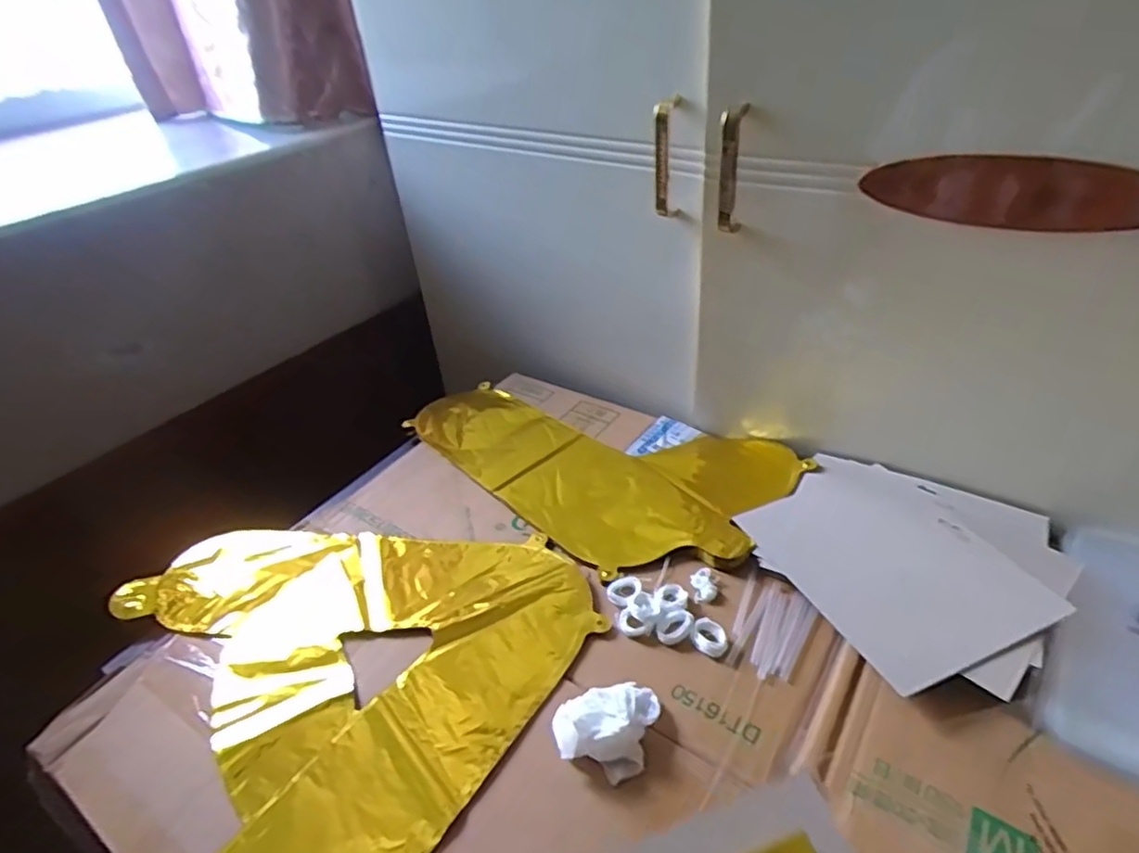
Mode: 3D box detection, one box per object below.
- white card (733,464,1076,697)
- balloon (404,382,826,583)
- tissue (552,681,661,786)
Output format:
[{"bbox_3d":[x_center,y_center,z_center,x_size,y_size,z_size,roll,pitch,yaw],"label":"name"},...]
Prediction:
[{"bbox_3d":[0.256,0.107,0.519,0.157,0.009,0.186,-19,38,-14],"label":"white card"},{"bbox_3d":[0.019,0.021,0.676,0.390,0.011,0.224,26,46,35],"label":"balloon"},{"bbox_3d":[0.024,0.195,0.434,0.061,0.026,0.065,12,39,21],"label":"tissue"}]

